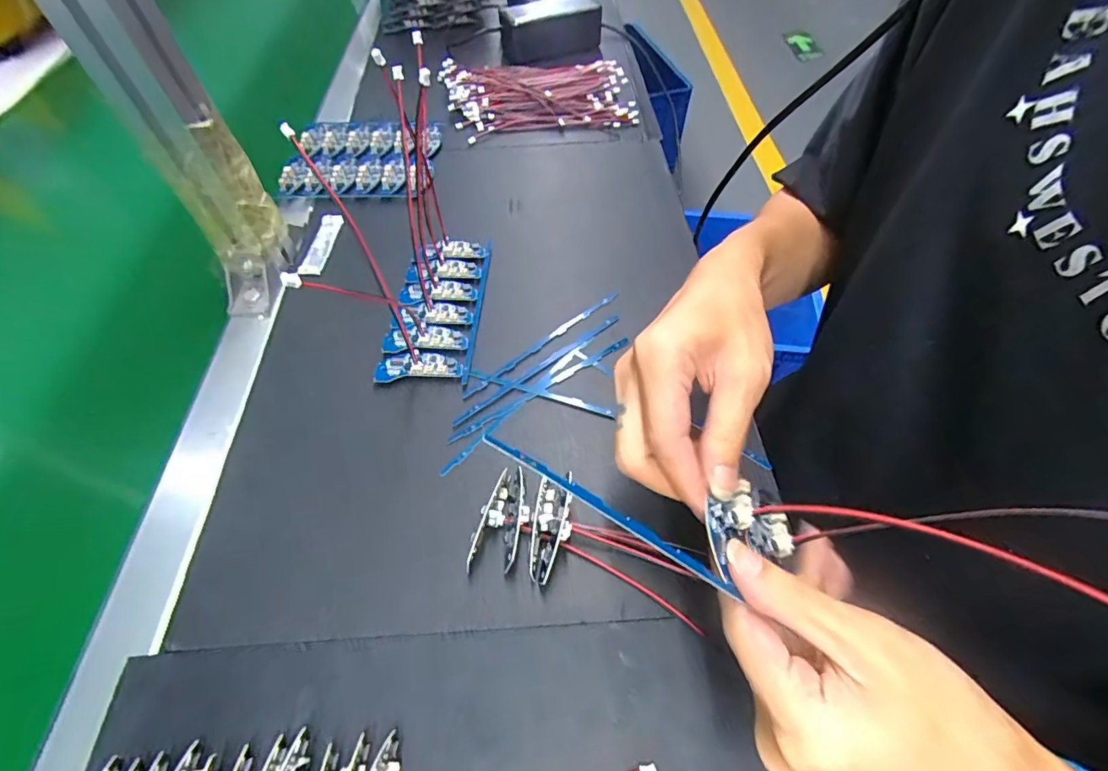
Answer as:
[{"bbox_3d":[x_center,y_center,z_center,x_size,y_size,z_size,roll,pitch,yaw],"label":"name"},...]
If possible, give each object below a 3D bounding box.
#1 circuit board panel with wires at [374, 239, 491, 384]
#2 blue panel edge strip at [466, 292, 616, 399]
[{"bbox_3d":[-0.095,-0.068,0.409,0.068,0.010,0.149,2,56,2],"label":"circuit board panel with wires"},{"bbox_3d":[-0.006,-0.036,0.391,0.157,0.006,0.008,-37,63,-22],"label":"blue panel edge strip"}]

